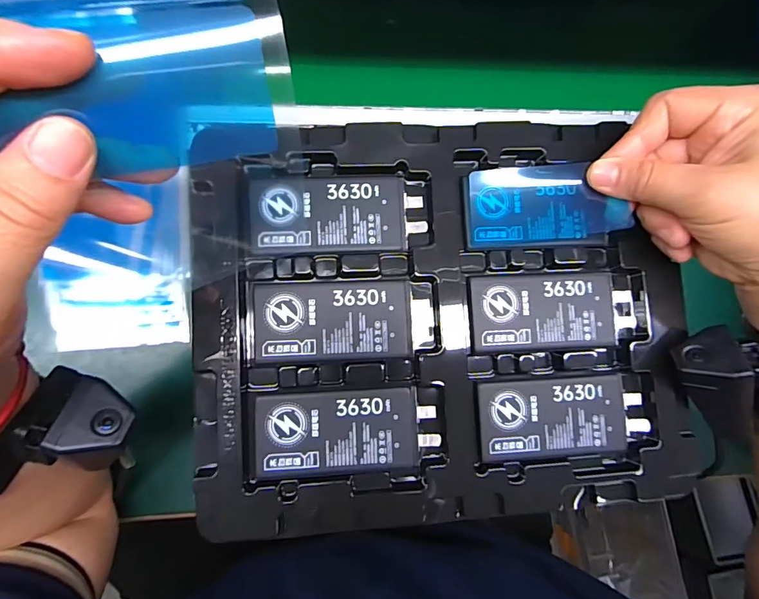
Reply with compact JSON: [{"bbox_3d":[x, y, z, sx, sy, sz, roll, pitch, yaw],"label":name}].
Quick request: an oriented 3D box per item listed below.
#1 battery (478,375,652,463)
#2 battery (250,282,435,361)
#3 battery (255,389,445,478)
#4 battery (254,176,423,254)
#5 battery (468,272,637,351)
[{"bbox_3d":[0.103,0.065,0.241,0.095,0.005,0.042,-3,83,-5],"label":"battery"},{"bbox_3d":[-0.019,0.011,0.233,0.094,0.004,0.043,-2,83,-5],"label":"battery"},{"bbox_3d":[-0.017,0.070,0.227,0.094,0.004,0.043,-2,83,-5],"label":"battery"},{"bbox_3d":[-0.023,-0.048,0.237,0.094,0.004,0.044,-1,83,-4],"label":"battery"},{"bbox_3d":[0.099,0.007,0.245,0.094,0.005,0.043,-2,83,-5],"label":"battery"}]

